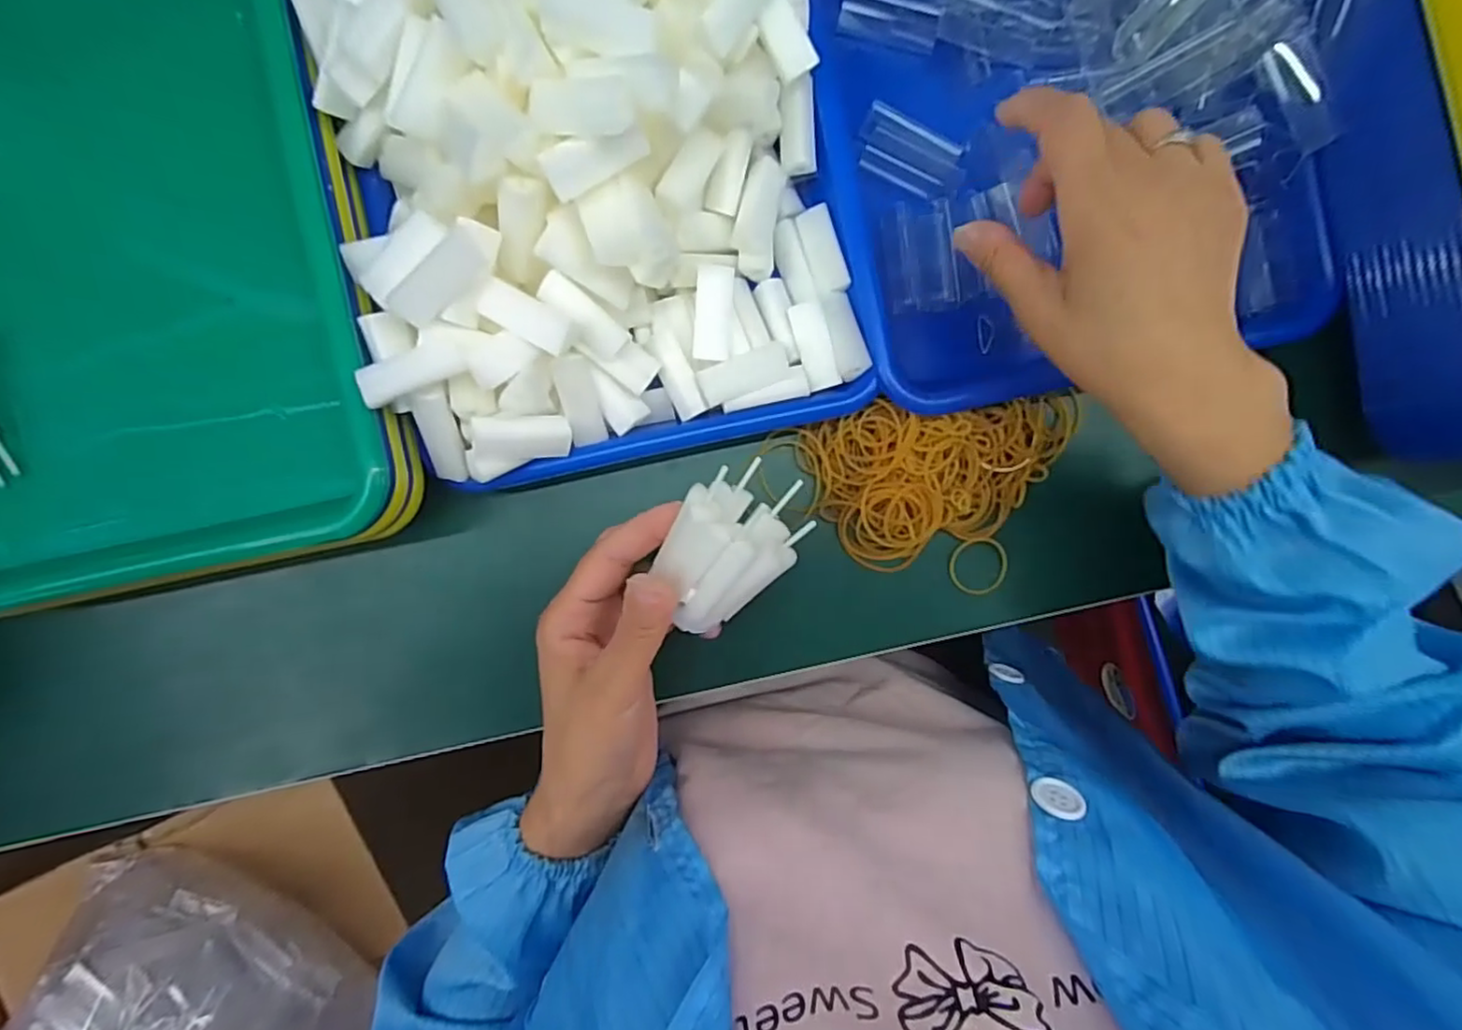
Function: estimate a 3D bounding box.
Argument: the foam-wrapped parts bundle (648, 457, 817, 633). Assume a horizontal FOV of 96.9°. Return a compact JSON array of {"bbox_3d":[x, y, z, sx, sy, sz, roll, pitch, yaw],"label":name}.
[{"bbox_3d":[-0.002,0.012,0.270,0.070,0.035,0.048,-41,90,0],"label":"foam-wrapped parts bundle"}]

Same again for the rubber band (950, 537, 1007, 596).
[{"bbox_3d":[0.139,0.029,0.363,0.031,0.004,0.032,1,101,3],"label":"rubber band"}]

